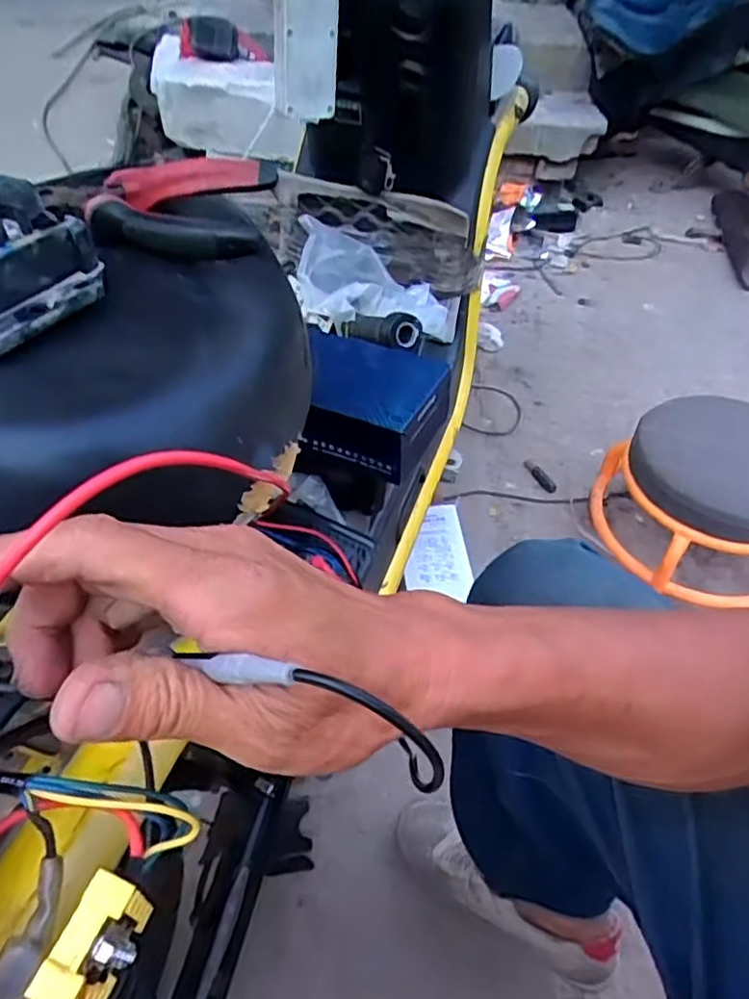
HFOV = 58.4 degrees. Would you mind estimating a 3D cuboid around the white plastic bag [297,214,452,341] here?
[{"bbox_3d":[-0.003,-0.271,0.854,0.222,0.096,0.101,19,47,15],"label":"white plastic bag"}]

